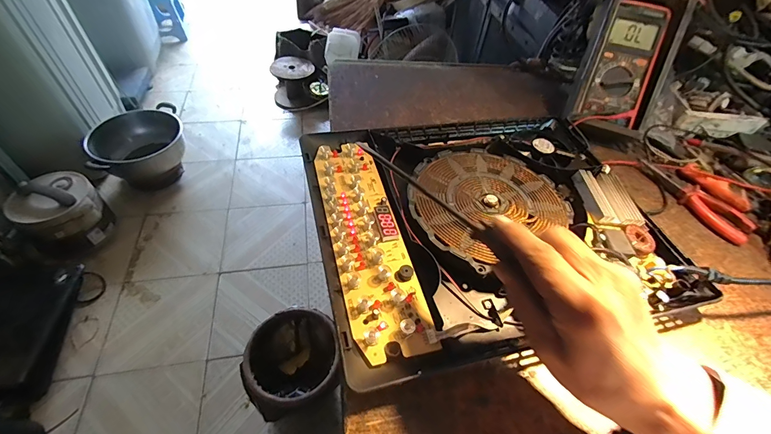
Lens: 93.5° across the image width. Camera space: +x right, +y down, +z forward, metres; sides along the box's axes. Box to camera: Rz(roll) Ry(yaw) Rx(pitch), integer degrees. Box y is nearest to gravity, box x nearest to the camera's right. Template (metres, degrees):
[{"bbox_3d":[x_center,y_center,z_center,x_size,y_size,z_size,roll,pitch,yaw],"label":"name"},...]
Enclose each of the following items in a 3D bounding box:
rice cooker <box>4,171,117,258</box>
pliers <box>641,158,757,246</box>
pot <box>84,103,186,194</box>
[{"bbox_3d":[-1.050,-0.017,1.178,0.213,0.193,0.225,35,55,23],"label":"rice cooker"},{"bbox_3d":[0.415,-0.031,0.486,0.055,0.014,0.152,-20,54,-21],"label":"pliers"},{"bbox_3d":[-0.963,-0.269,1.447,0.316,0.220,0.307,3,49,-3],"label":"pot"}]

